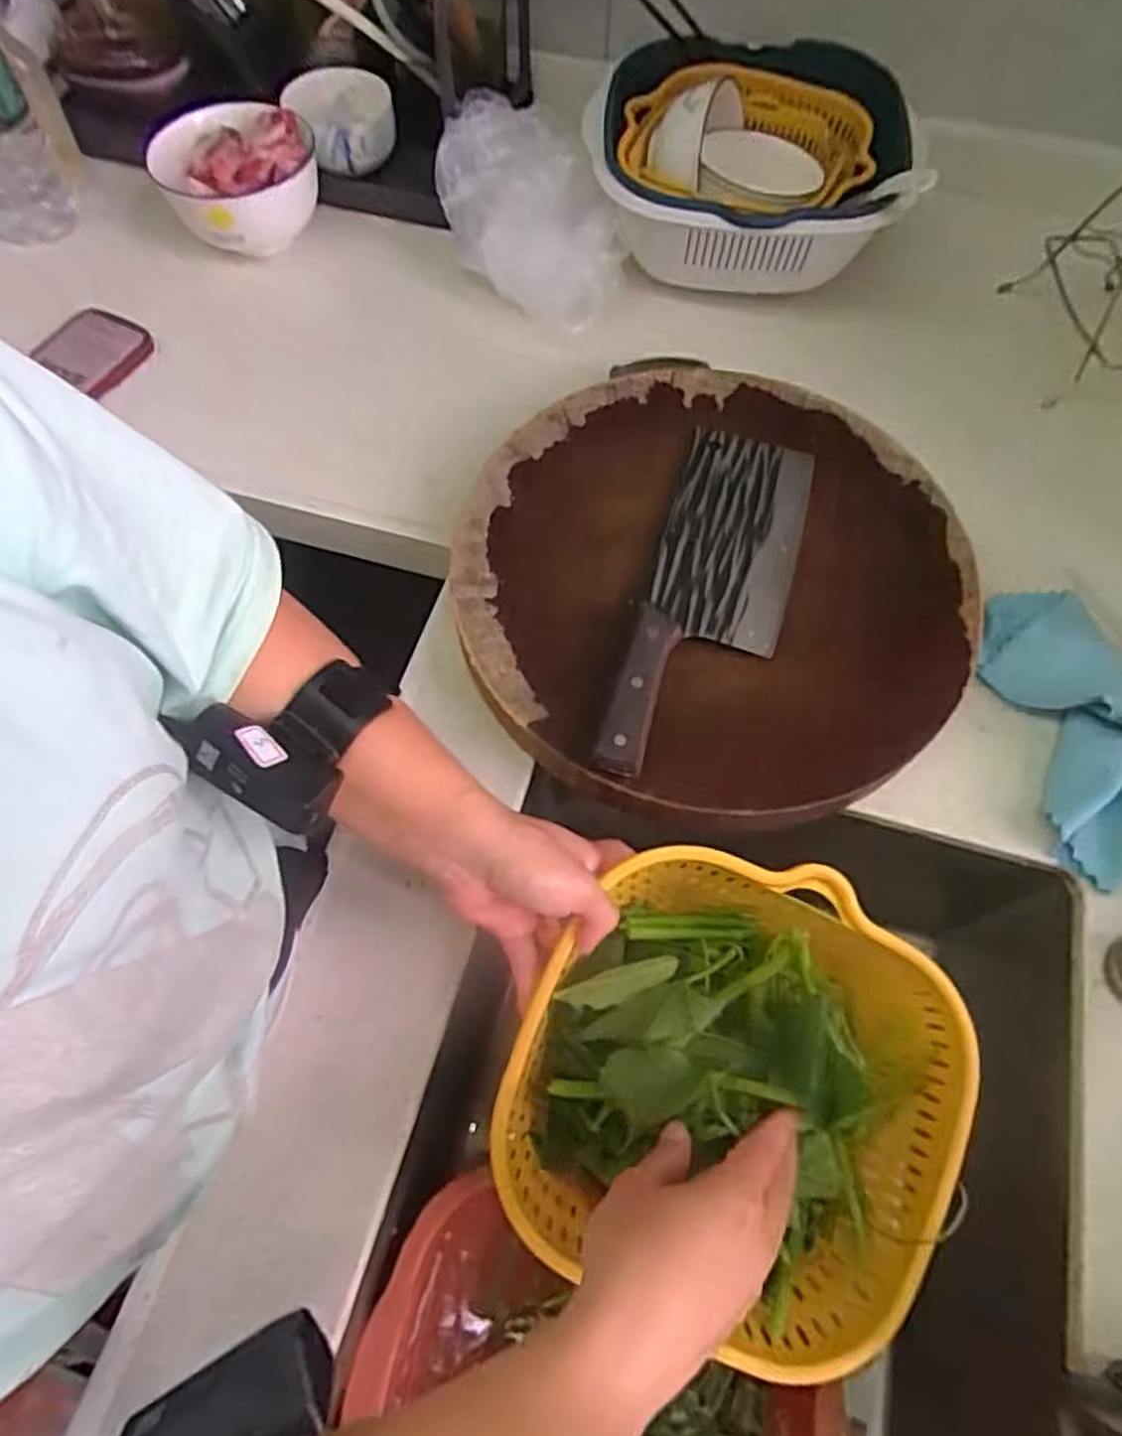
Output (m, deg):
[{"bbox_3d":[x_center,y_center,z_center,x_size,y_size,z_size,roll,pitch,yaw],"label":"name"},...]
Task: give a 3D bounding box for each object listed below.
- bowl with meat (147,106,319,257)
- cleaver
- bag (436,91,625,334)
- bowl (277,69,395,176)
[{"bbox_3d":[-0.296,-0.496,0.719,0.133,0.069,0.109,-34,71,-14],"label":"bowl with meat"},{"bbox_3d":[0.105,-0.087,0.528,0.093,0.029,0.294,17,67,7],"label":"cleaver"},{"bbox_3d":[-0.023,-0.441,0.686,0.172,0.106,0.094,33,68,15],"label":"bag"},{"bbox_3d":[-0.217,-0.589,0.769,0.100,0.042,0.101,0,66,0],"label":"bowl"}]

